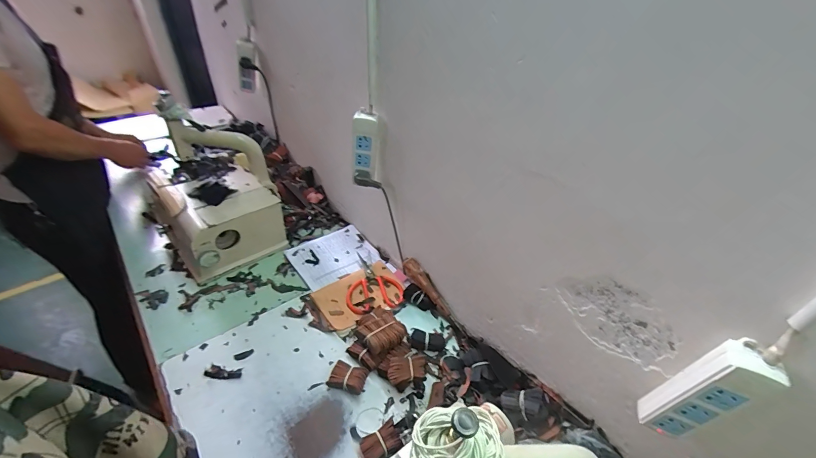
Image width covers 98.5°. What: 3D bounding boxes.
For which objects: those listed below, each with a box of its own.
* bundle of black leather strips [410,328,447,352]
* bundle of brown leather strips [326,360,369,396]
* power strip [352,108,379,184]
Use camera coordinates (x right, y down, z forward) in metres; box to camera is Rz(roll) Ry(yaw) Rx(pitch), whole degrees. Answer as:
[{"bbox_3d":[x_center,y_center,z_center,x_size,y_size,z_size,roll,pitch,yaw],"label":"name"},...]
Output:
[{"bbox_3d":[0.042,0.238,0.745,0.074,0.040,0.030,11,40,7],"label":"bundle of black leather strips"},{"bbox_3d":[-0.115,0.283,0.679,0.075,0.029,0.056,16,41,13],"label":"bundle of brown leather strips"},{"bbox_3d":[-0.095,-0.183,0.781,0.062,0.154,0.025,0,40,-6],"label":"power strip"}]

